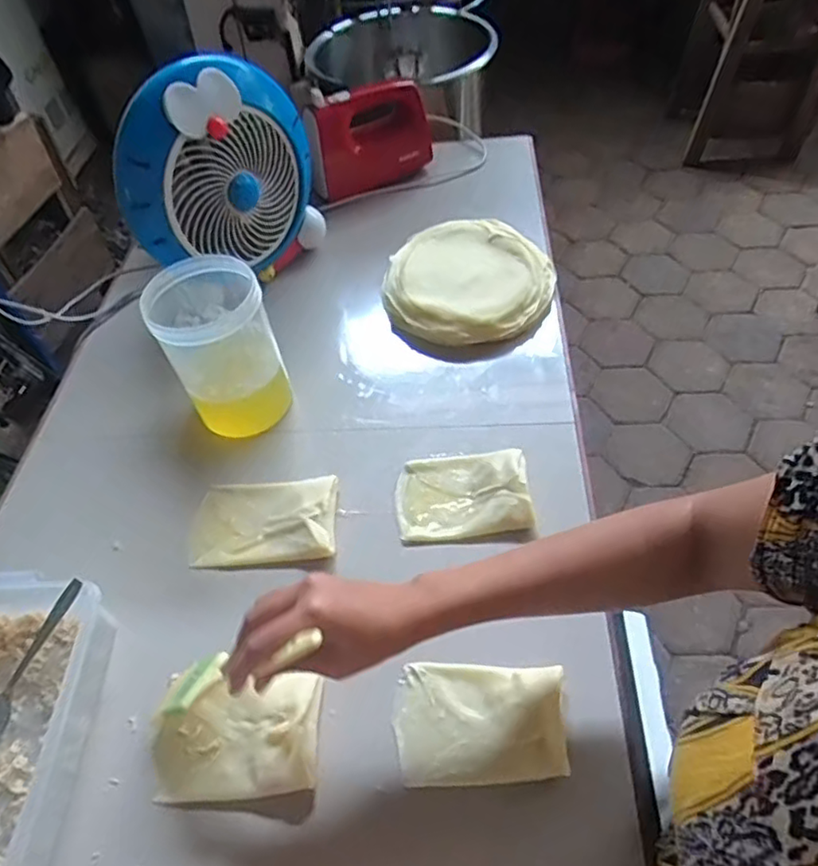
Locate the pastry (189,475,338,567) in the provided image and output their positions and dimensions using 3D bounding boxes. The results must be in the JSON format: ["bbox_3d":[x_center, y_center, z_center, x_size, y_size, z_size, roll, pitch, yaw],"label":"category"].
[{"bbox_3d":[-0.140,0.085,0.608,0.141,0.010,0.088,-7,55,12],"label":"pastry"}]

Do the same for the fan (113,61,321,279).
[{"bbox_3d":[-0.216,-0.293,0.756,0.096,0.257,0.243,31,61,27],"label":"fan"}]

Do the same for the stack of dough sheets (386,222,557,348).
[{"bbox_3d":[0.071,-0.185,0.777,0.194,0.050,0.198,-36,56,-21],"label":"stack of dough sheets"}]

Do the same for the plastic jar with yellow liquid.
[{"bbox_3d":[-0.196,-0.088,0.659,0.107,0.165,0.125,-21,52,-10],"label":"plastic jar with yellow liquid"}]

